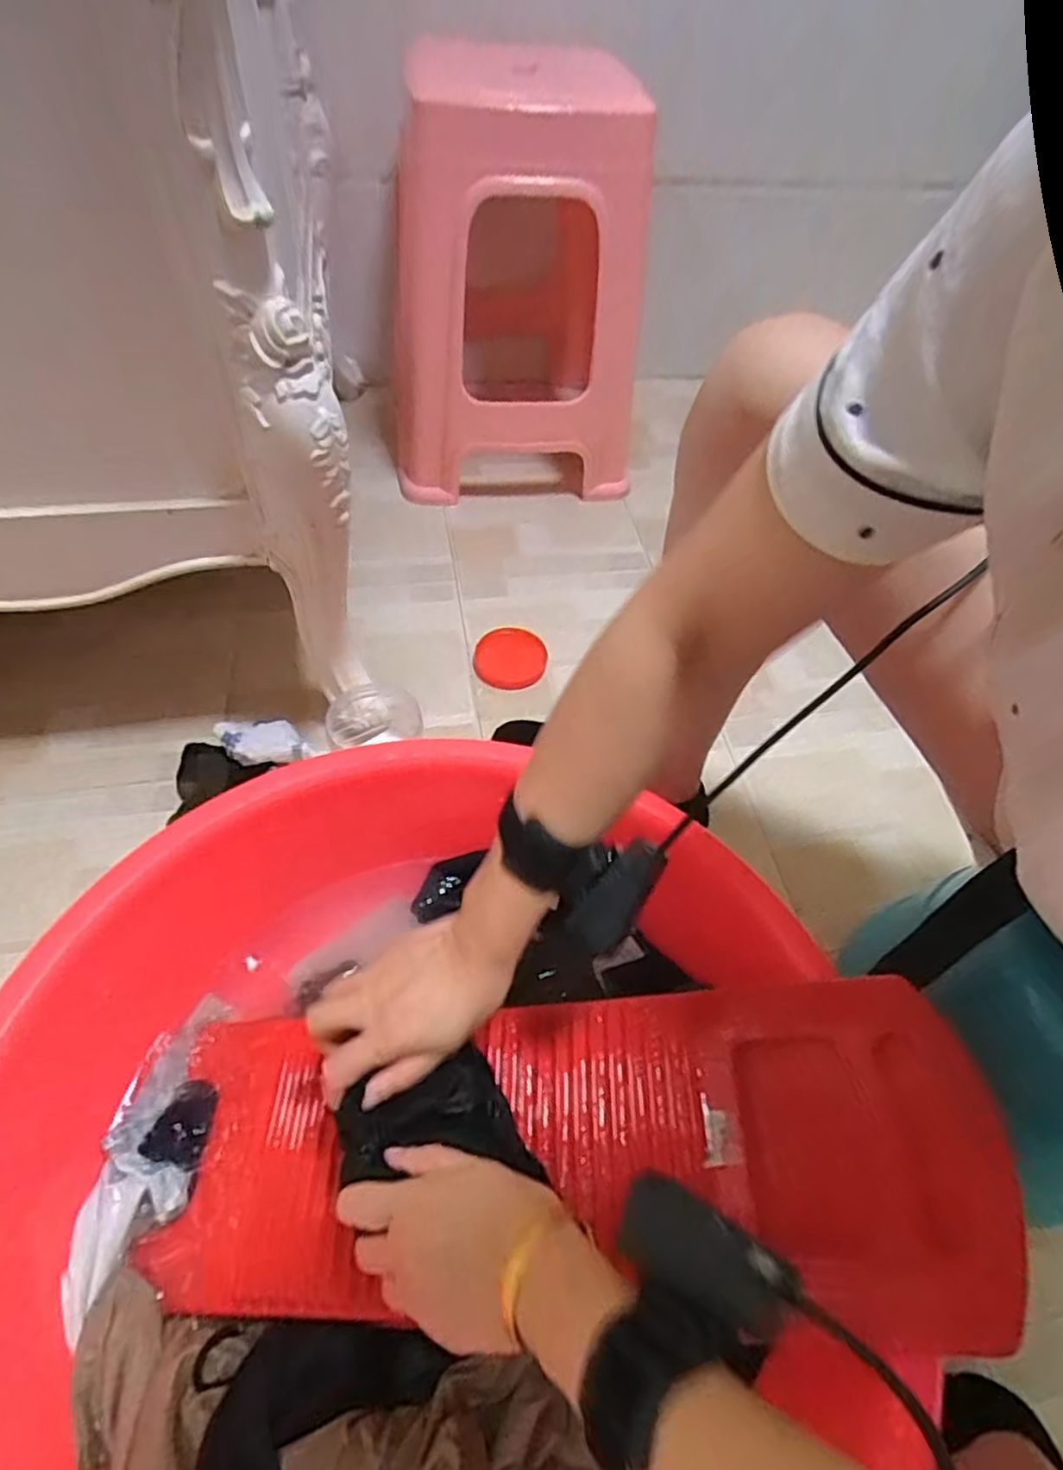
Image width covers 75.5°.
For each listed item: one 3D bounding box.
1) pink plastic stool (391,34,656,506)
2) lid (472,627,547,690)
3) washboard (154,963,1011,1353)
[{"bbox_3d":[-0.029,-0.667,1.033,0.364,0.482,0.401,-5,53,-9],"label":"pink plastic stool"},{"bbox_3d":[-0.028,-0.103,0.903,0.093,0.007,0.105,7,52,0],"label":"lid"},{"bbox_3d":[0.002,0.273,0.457,0.543,0.020,0.196,-12,52,11],"label":"washboard"}]

